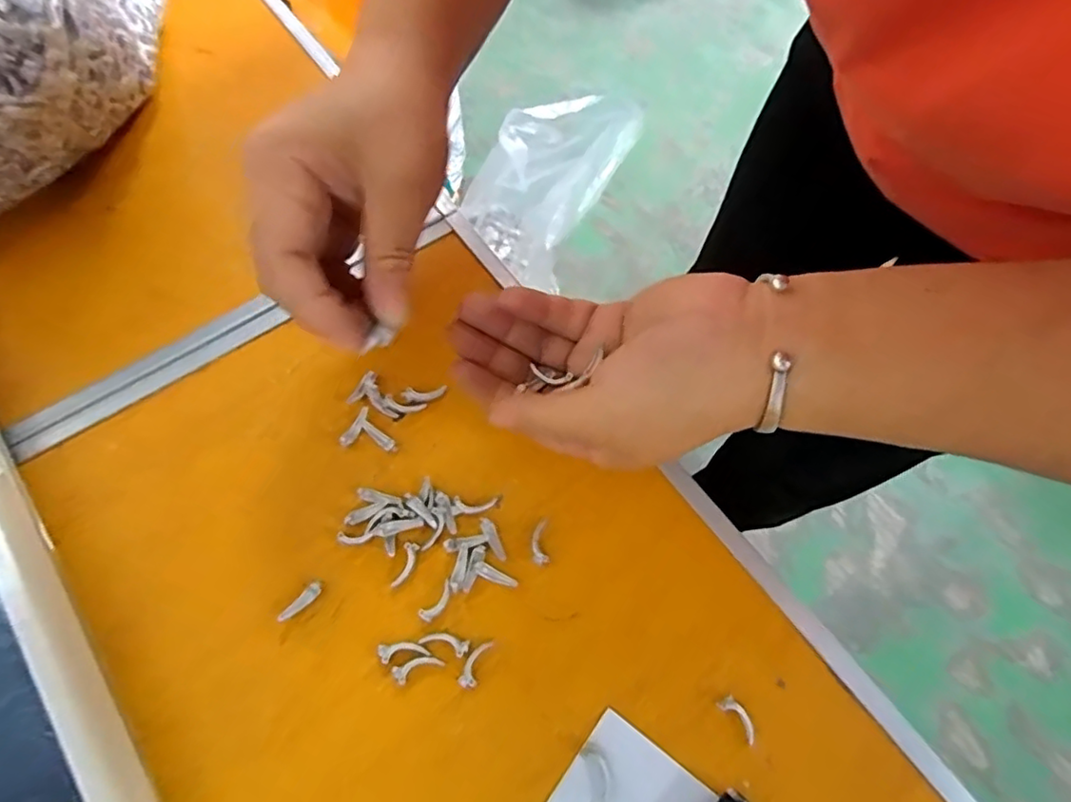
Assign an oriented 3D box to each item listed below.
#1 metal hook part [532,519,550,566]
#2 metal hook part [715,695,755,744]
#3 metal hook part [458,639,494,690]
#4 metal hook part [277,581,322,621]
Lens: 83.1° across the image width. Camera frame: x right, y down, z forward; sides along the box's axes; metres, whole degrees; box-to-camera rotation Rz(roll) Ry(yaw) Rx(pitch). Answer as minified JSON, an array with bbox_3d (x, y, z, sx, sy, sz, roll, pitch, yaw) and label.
[{"bbox_3d":[0.002,0.063,0.270,0.007,0.004,0.020,-1,67,-1],"label":"metal hook part"},{"bbox_3d":[0.083,0.128,0.244,0.007,0.005,0.018,-37,72,-15],"label":"metal hook part"},{"bbox_3d":[-0.025,0.109,0.252,0.007,0.005,0.020,21,68,8],"label":"metal hook part"},{"bbox_3d":[-0.100,0.086,0.257,0.006,0.005,0.020,39,72,15],"label":"metal hook part"}]

